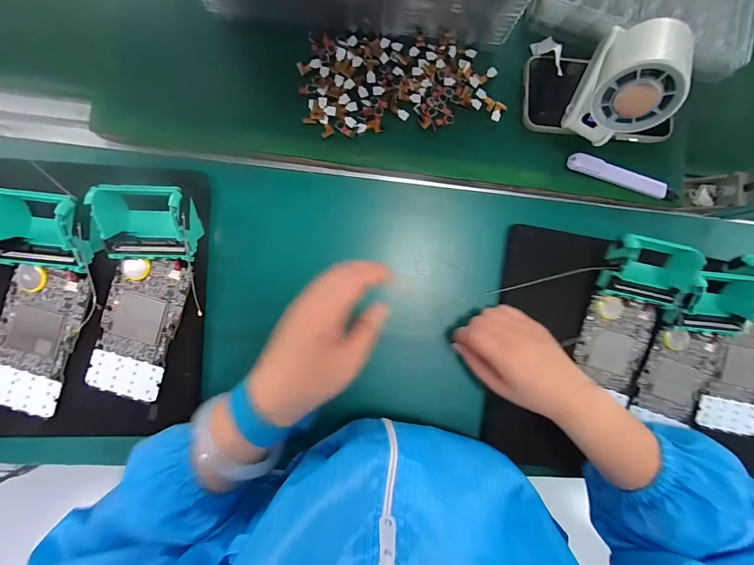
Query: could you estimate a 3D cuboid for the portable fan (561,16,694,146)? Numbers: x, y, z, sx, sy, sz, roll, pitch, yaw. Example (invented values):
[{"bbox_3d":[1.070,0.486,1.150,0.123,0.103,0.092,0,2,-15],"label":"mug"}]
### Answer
[{"bbox_3d":[0.217,-0.176,0.280,0.064,0.091,0.079,28,87,-7],"label":"portable fan"}]

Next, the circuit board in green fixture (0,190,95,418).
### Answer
[{"bbox_3d":[-0.291,0.021,0.263,0.073,0.041,0.187,12,89,-7],"label":"circuit board in green fixture"}]

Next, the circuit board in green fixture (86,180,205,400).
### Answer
[{"bbox_3d":[-0.203,0.013,0.271,0.083,0.041,0.188,12,89,-7],"label":"circuit board in green fixture"}]

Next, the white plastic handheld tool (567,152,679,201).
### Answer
[{"bbox_3d":[0.260,-0.109,0.329,0.132,0.012,0.016,15,89,-7],"label":"white plastic handheld tool"}]

